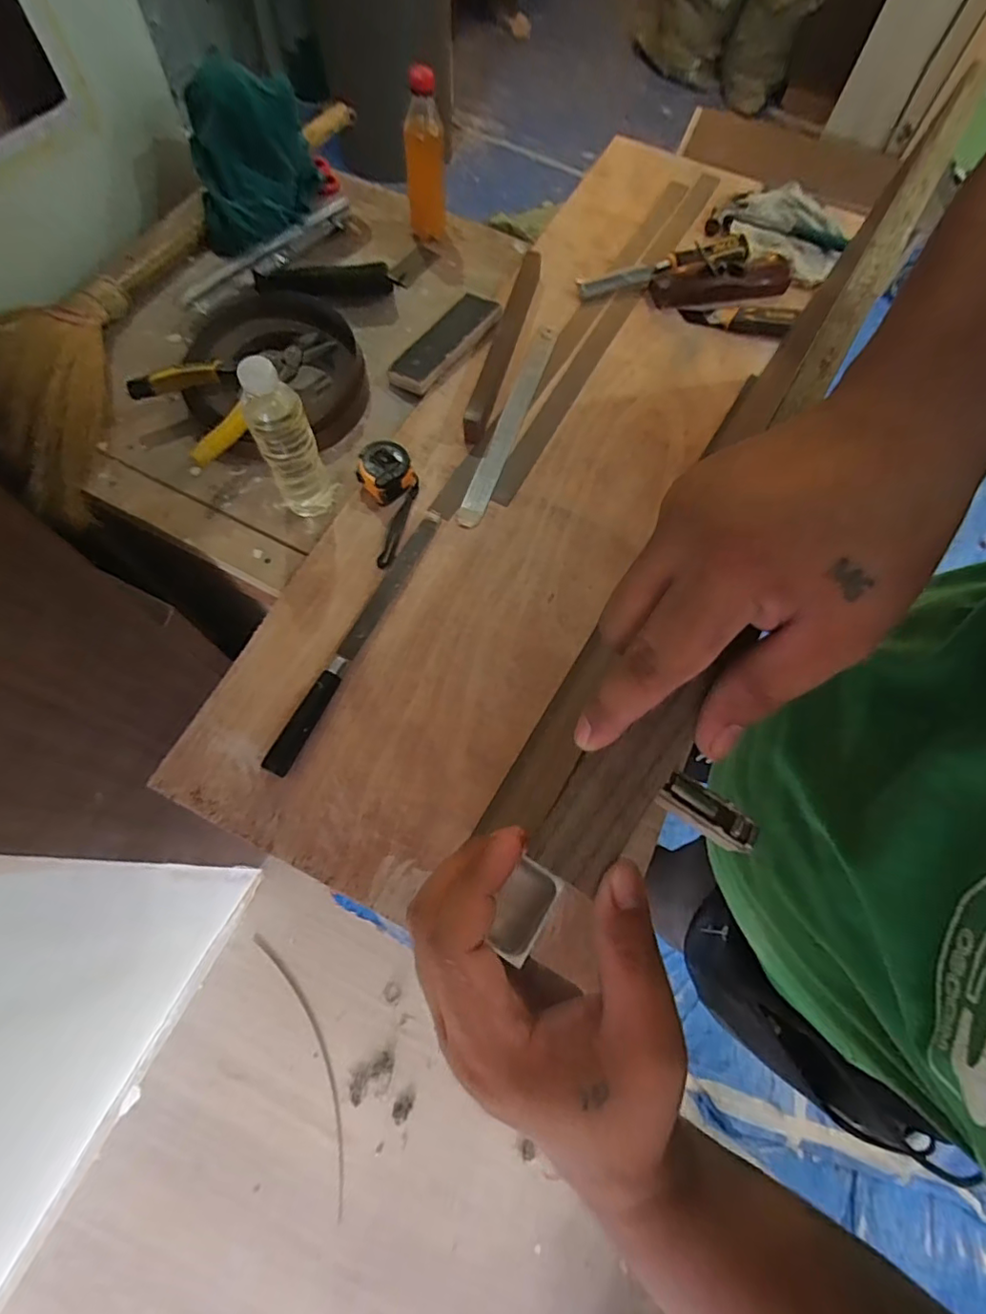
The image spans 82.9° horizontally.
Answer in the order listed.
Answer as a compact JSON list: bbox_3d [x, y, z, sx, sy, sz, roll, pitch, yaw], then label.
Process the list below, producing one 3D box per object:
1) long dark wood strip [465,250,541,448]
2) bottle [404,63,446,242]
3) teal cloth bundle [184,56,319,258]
[{"bbox_3d":[0.014,-0.418,0.734,0.028,0.017,0.324,15,69,5],"label":"long dark wood strip"},{"bbox_3d":[-0.094,-0.682,0.766,0.054,0.175,0.047,-5,69,-3],"label":"bottle"},{"bbox_3d":[-0.330,-0.668,0.757,0.161,0.137,0.146,-11,69,-5],"label":"teal cloth bundle"}]

